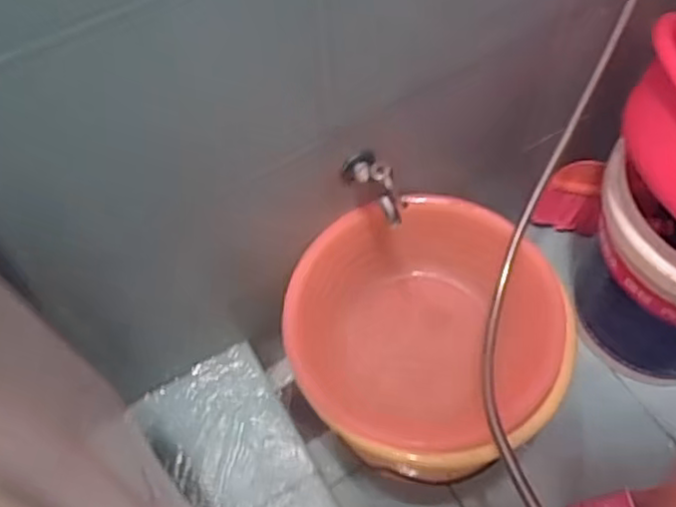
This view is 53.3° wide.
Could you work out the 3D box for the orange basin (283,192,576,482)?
[{"bbox_3d":[0.112,0.102,0.849,0.314,0.135,0.330,3,60,5],"label":"orange basin"}]

